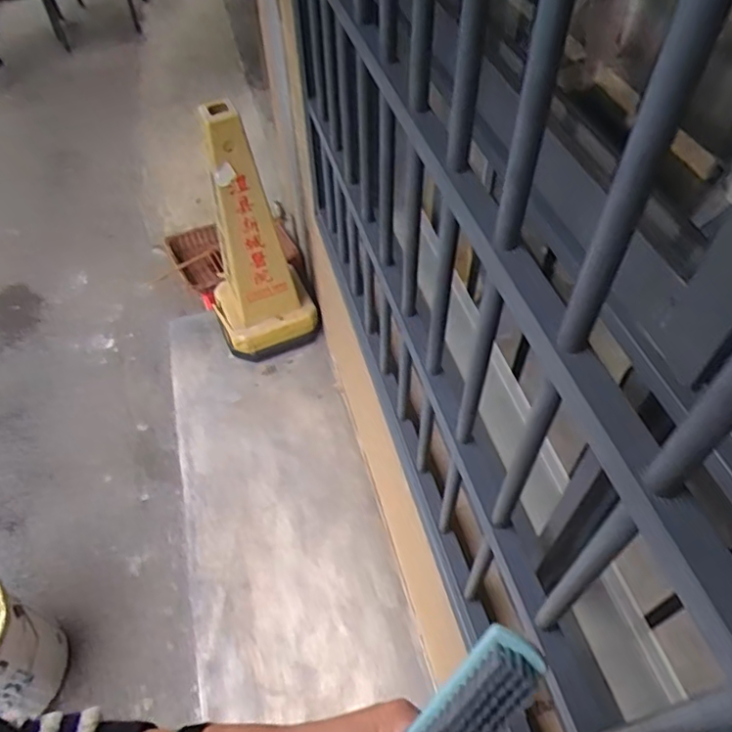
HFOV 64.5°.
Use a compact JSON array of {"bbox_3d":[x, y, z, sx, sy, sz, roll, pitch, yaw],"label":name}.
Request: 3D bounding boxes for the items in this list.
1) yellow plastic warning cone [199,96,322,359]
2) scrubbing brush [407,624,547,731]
[{"bbox_3d":[-0.337,-0.365,1.660,0.290,0.718,0.264,-20,54,-14],"label":"yellow plastic warning cone"},{"bbox_3d":[0.026,0.256,0.365,0.034,0.245,0.039,-2,40,-49],"label":"scrubbing brush"}]

